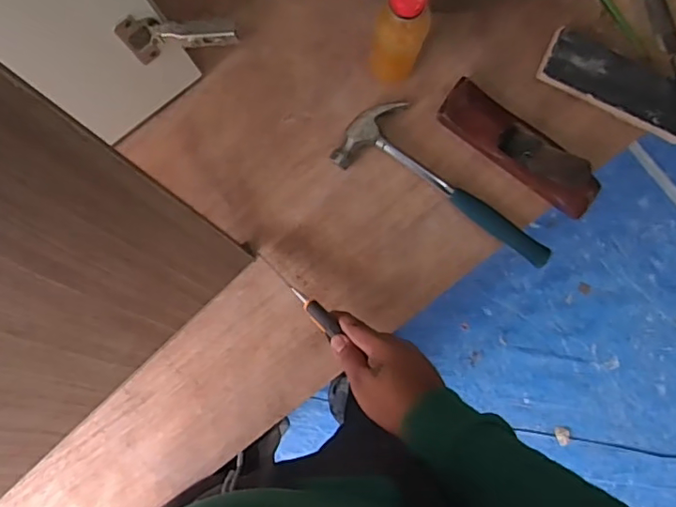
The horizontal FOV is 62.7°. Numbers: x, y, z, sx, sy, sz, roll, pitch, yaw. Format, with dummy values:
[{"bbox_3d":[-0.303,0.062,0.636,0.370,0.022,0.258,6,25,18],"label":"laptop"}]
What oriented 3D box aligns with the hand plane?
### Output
[{"bbox_3d":[0.199,-0.112,0.597,0.195,0.056,0.056,36,90,-2],"label":"hand plane"}]

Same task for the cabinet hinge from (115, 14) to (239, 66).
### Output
[{"bbox_3d":[-0.144,-0.202,0.514,0.104,0.055,0.028,1,88,9],"label":"cabinet hinge"}]

